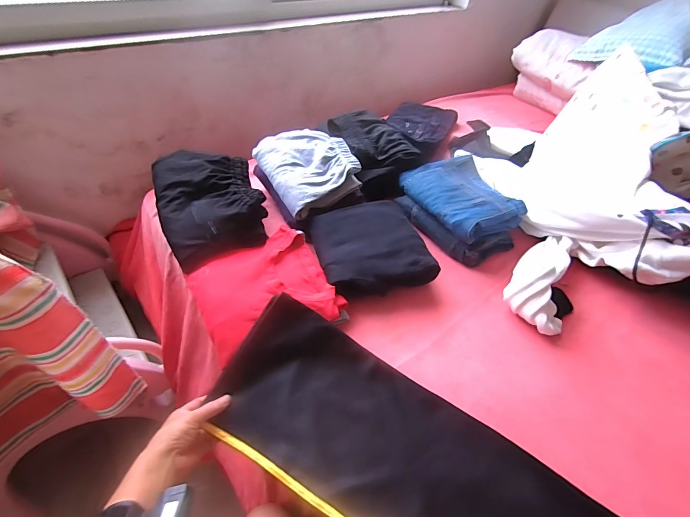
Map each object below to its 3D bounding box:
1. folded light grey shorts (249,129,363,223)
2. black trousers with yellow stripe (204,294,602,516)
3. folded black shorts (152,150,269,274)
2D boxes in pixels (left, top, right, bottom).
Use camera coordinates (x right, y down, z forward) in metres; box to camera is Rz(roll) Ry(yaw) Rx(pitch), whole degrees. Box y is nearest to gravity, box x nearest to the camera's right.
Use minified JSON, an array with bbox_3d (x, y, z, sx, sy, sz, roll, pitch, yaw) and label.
[{"bbox_3d":[-0.078,-0.204,0.787,0.183,0.076,0.199,-23,54,-26],"label":"folded light grey shorts"},{"bbox_3d":[0.192,0.335,0.413,0.829,0.097,0.218,29,50,20],"label":"black trousers with yellow stripe"},{"bbox_3d":[-0.269,-0.120,0.703,0.187,0.062,0.262,-15,51,-21],"label":"folded black shorts"}]

